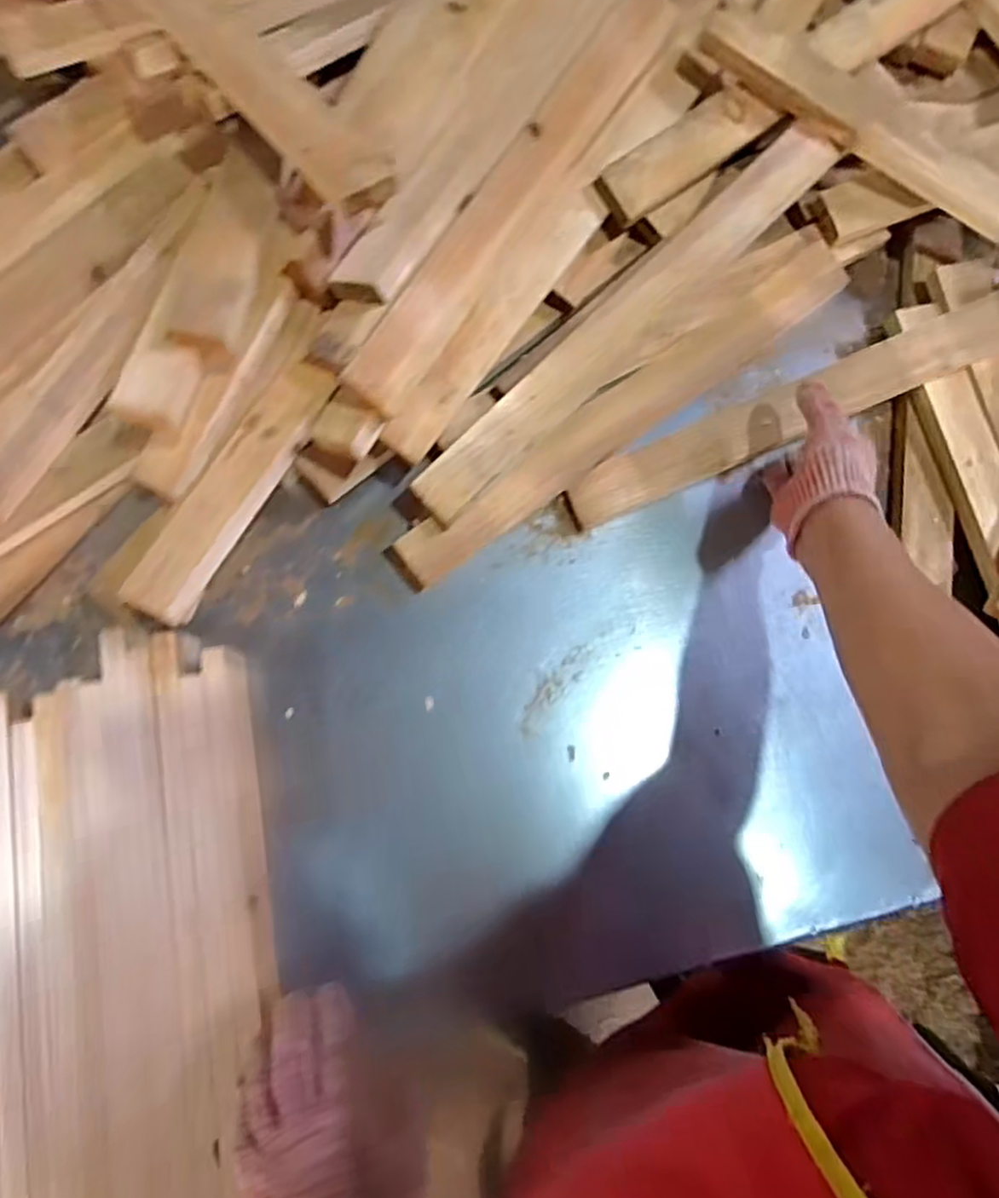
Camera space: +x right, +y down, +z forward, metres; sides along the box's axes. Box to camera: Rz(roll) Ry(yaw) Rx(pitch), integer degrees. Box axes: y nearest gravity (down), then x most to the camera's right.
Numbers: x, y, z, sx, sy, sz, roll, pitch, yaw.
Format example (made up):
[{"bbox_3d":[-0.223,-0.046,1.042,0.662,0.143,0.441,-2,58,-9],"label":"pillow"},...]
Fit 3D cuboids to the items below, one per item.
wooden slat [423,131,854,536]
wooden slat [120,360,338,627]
[{"bbox_3d":[0.119,-0.256,0.606,0.057,0.022,0.505,46,81,-6],"label":"wooden slat"},{"bbox_3d":[-0.211,-0.092,0.536,0.060,0.021,0.235,26,78,5],"label":"wooden slat"}]

